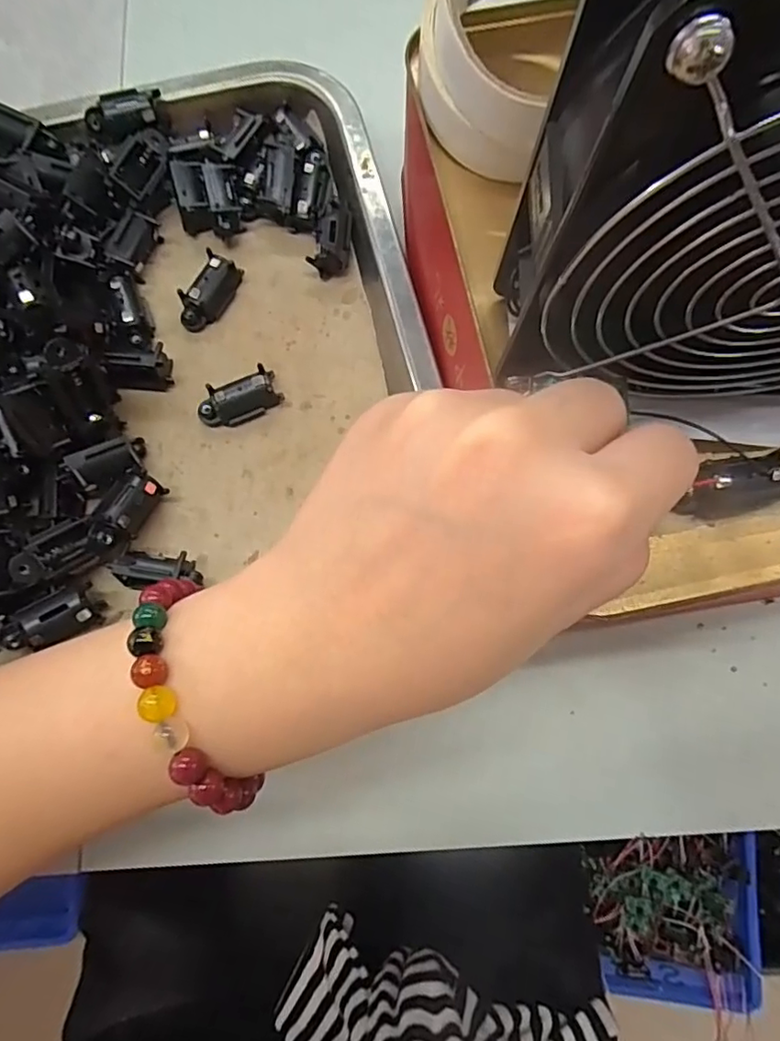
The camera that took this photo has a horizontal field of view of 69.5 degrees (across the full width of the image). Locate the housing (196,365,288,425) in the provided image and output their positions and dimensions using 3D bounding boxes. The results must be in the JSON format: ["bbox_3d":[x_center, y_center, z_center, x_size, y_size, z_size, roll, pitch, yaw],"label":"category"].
[{"bbox_3d":[-0.066,-0.053,0.246,0.036,0.013,0.017,-23,80,-4],"label":"housing"}]

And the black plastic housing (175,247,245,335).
[{"bbox_3d":[-0.083,-0.104,0.257,0.015,0.013,0.035,27,80,5],"label":"black plastic housing"}]

